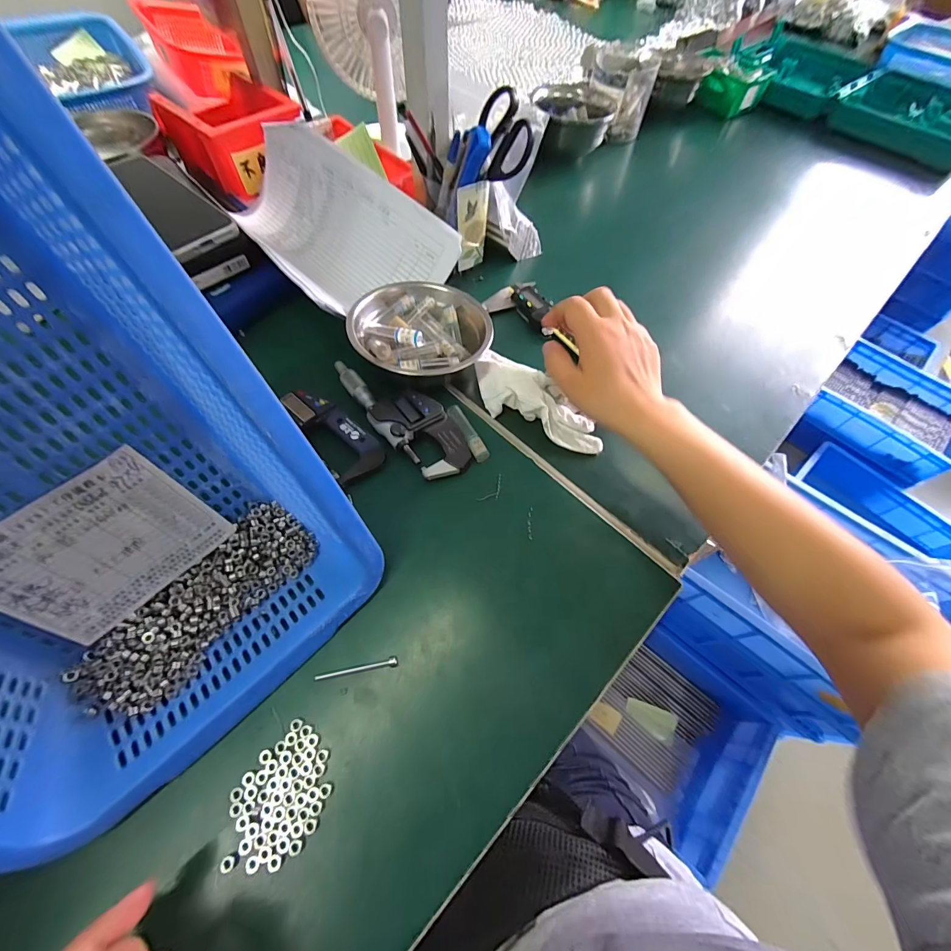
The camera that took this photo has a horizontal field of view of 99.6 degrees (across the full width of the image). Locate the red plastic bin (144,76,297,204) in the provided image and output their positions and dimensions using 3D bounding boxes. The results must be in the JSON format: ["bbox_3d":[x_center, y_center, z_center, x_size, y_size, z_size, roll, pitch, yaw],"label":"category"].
[{"bbox_3d":[-0.314,-0.448,0.531,0.164,0.075,0.127,35,65,17],"label":"red plastic bin"}]

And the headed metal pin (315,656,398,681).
[{"bbox_3d":[-0.080,0.132,0.274,0.053,0.008,0.006,-9,61,-7],"label":"headed metal pin"}]

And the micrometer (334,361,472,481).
[{"bbox_3d":[-0.067,-0.059,0.359,0.055,0.020,0.153,-40,69,-21],"label":"micrometer"}]

